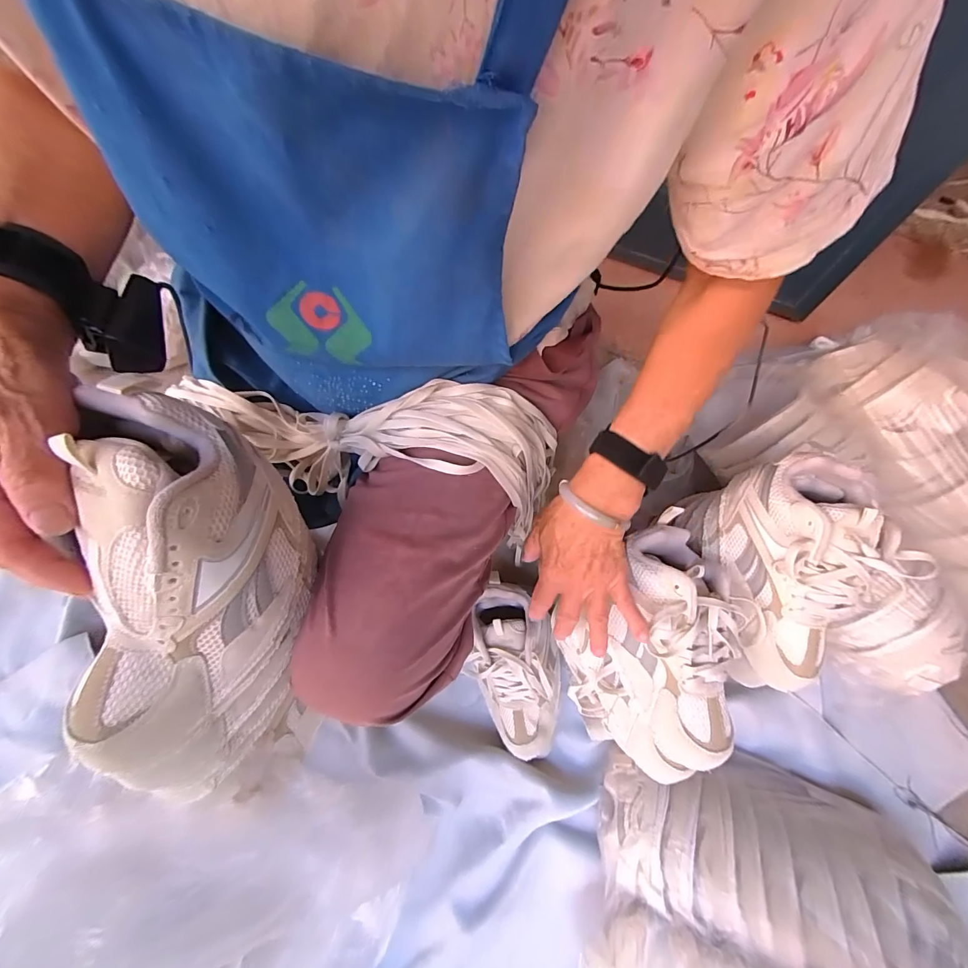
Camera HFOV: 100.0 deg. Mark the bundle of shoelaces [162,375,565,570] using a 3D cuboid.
[{"bbox_3d":[-0.108,-0.047,0.377,0.341,0.103,0.118,16,73,8],"label":"bundle of shoelaces"}]

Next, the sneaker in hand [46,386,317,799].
[{"bbox_3d":[-0.181,0.082,0.252,0.103,0.092,0.258,7,105,5],"label":"sneaker in hand"}]

